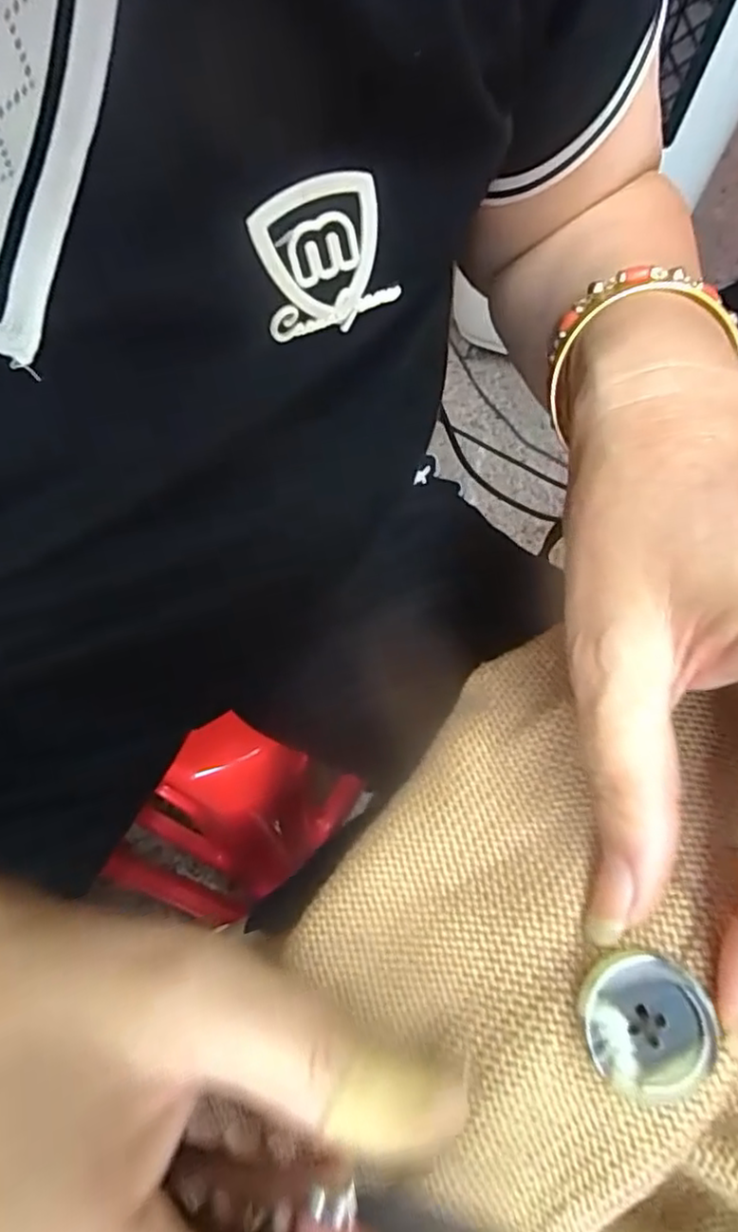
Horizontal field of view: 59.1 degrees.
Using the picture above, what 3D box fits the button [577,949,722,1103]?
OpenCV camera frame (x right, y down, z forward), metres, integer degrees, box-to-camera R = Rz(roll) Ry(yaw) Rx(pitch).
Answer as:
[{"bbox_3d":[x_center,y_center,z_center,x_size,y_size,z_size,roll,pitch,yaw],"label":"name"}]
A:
[{"bbox_3d":[0.055,0.081,0.129,0.024,0.005,0.025,-2,67,-3],"label":"button"}]

